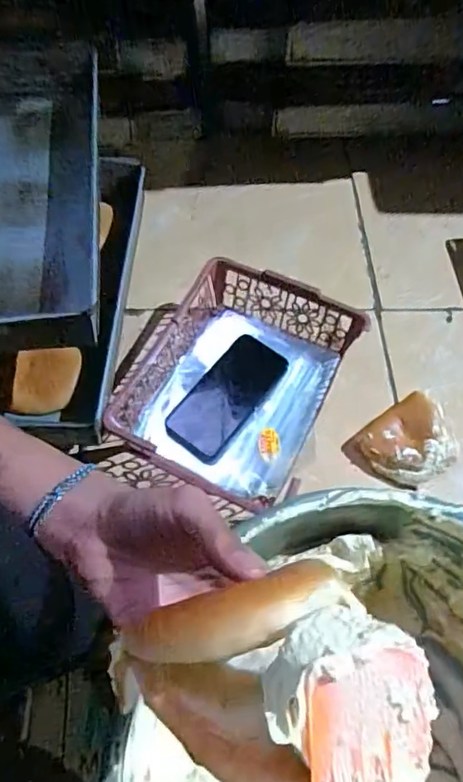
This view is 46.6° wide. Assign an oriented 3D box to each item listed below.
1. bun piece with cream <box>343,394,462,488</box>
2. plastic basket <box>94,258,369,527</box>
[{"bbox_3d":[0.216,0.065,0.661,0.125,0.030,0.098,-31,66,-18],"label":"bun piece with cream"},{"bbox_3d":[0.010,-0.010,0.674,0.224,0.070,0.299,23,62,11],"label":"plastic basket"}]

